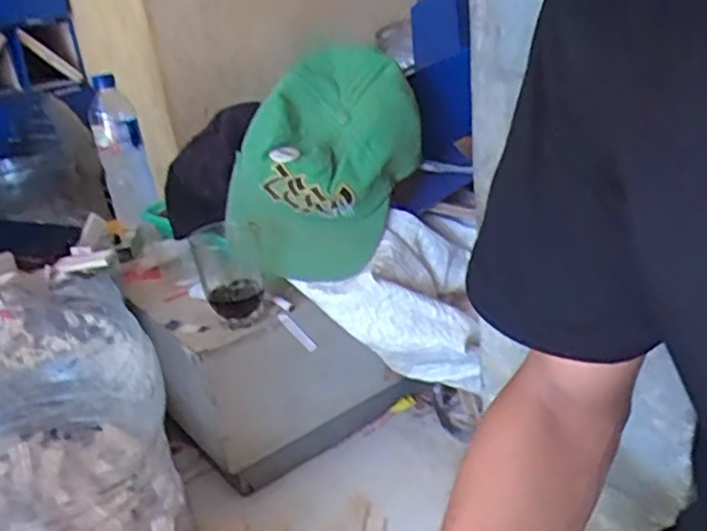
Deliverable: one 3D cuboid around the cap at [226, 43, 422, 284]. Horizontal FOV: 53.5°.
[{"bbox_3d":[-0.031,-0.104,0.794,0.172,0.125,0.267,28,77,15],"label":"cap"}]

